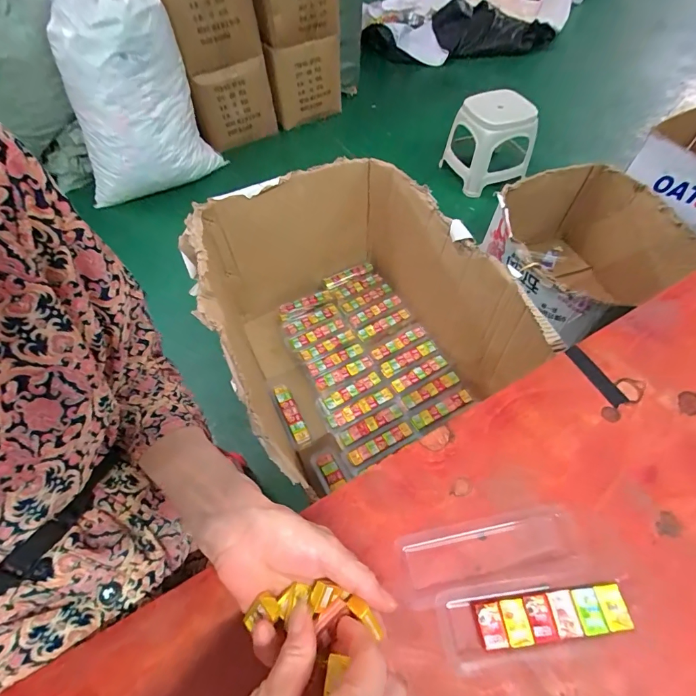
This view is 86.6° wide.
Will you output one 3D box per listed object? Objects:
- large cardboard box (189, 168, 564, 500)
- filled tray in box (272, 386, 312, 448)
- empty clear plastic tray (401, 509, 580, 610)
[{"bbox_3d":[-0.005,-0.045,0.667,0.417,0.303,0.490,-19,58,-10],"label":"large cardboard box"},{"bbox_3d":[-0.105,0.133,0.706,0.031,0.037,0.131,-25,59,-14],"label":"filled tray in box"},{"bbox_3d":[0.098,0.154,0.274,0.119,0.005,0.044,-9,57,-4],"label":"empty clear plastic tray"}]

